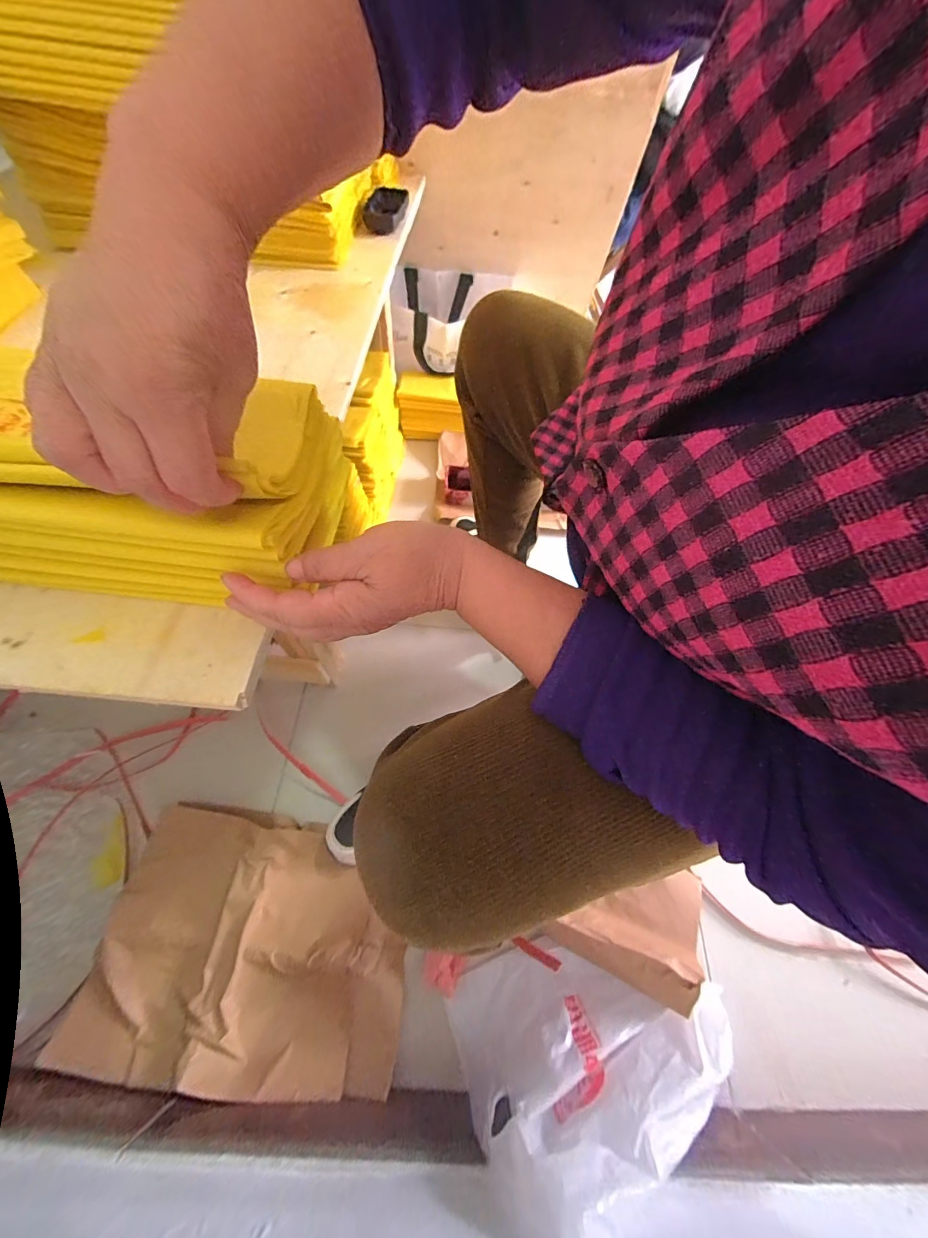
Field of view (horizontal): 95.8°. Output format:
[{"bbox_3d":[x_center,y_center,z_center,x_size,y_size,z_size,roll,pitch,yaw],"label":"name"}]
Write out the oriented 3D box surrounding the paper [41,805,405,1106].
[{"bbox_3d":[-0.270,0.389,0.517,0.353,0.041,0.272,5,59,-1],"label":"paper"}]

